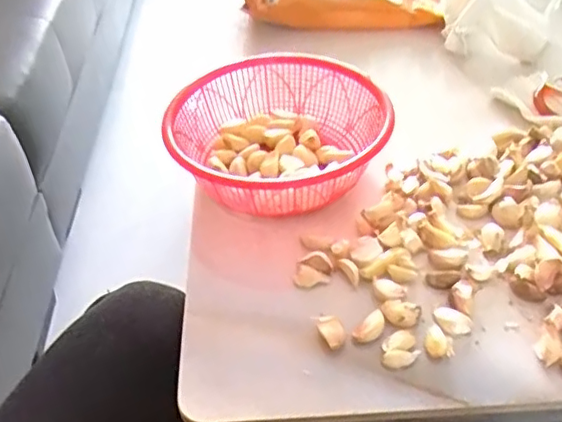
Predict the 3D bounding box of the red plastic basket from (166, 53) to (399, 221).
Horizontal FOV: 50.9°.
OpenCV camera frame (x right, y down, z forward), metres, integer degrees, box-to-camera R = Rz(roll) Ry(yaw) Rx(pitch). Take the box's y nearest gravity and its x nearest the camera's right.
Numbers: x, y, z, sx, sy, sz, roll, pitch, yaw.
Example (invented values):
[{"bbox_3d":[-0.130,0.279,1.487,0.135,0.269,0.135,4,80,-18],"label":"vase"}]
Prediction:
[{"bbox_3d":[-0.001,-0.059,0.479,0.168,0.058,0.162,-3,47,3],"label":"red plastic basket"}]

